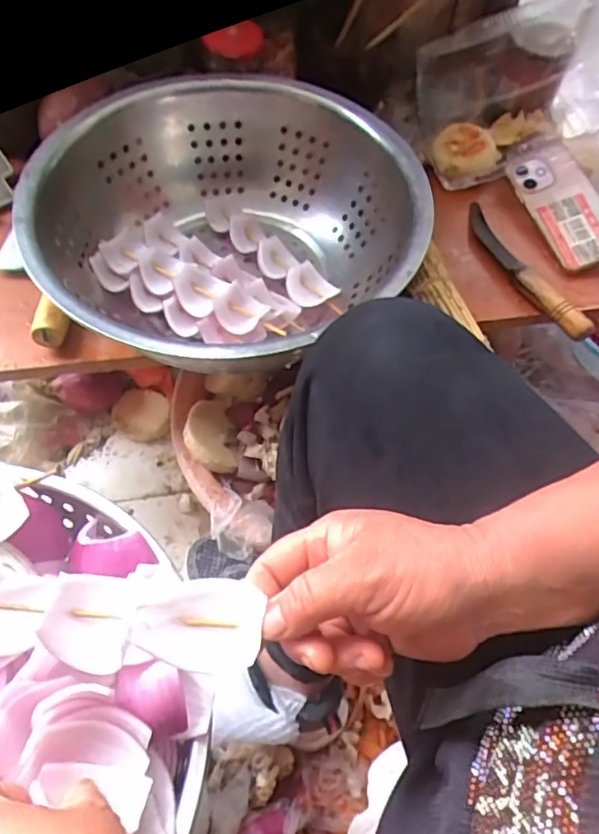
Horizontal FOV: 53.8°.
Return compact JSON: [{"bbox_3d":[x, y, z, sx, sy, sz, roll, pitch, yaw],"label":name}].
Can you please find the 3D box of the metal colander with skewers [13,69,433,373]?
[{"bbox_3d":[-0.061,-0.170,0.565,0.350,0.126,0.323,2,57,-3],"label":"metal colander with skewers"}]

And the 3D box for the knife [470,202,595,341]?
[{"bbox_3d":[0.247,-0.170,0.661,0.033,0.023,0.234,-18,60,-15],"label":"knife"}]

